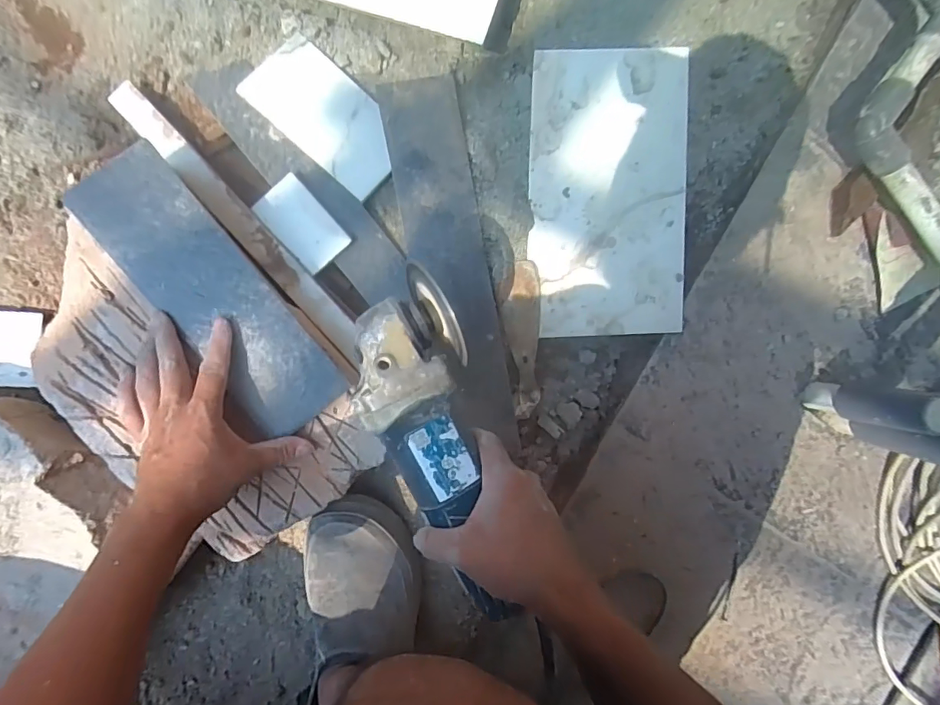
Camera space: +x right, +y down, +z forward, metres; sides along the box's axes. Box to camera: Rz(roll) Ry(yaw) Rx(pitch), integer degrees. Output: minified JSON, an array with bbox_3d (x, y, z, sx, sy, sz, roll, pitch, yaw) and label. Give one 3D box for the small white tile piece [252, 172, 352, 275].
[{"bbox_3d":[-0.167,-0.128,0.493,0.053,0.011,0.089,-42,102,-9],"label":"small white tile piece"}]

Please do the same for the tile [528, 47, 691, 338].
[{"bbox_3d":[0.147,-0.162,0.511,0.164,0.009,0.285,-5,97,-3],"label":"tile"}]

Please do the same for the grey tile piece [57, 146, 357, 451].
[{"bbox_3d":[-0.222,-0.046,0.423,0.092,0.009,0.264,-40,97,-4],"label":"grey tile piece"}]

